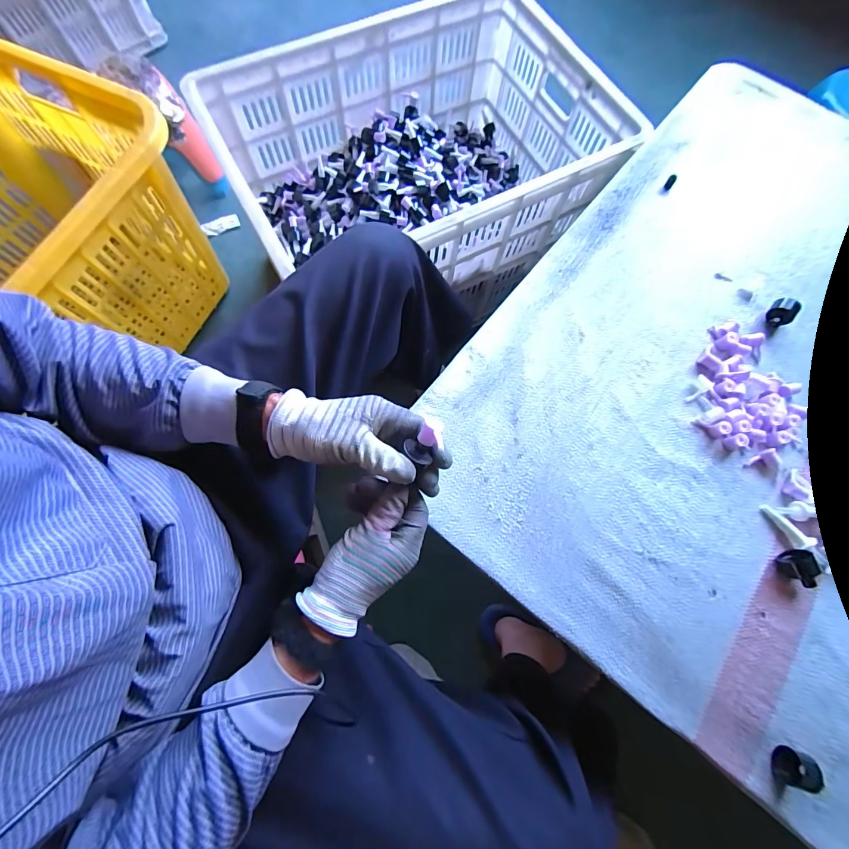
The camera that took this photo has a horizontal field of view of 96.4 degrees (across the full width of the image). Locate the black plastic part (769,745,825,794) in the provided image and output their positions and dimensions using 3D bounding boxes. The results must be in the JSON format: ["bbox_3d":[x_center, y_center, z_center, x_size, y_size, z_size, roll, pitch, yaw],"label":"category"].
[{"bbox_3d":[0.353,0.328,0.361,0.029,0.023,0.029,0,73,-1],"label":"black plastic part"}]

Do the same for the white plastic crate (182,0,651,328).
[{"bbox_3d":[-0.010,-0.497,0.741,0.639,0.243,0.494,-30,77,-10],"label":"white plastic crate"}]

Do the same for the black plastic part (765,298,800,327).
[{"bbox_3d":[0.481,-0.150,0.511,0.028,0.030,0.023,23,74,5],"label":"black plastic part"}]

